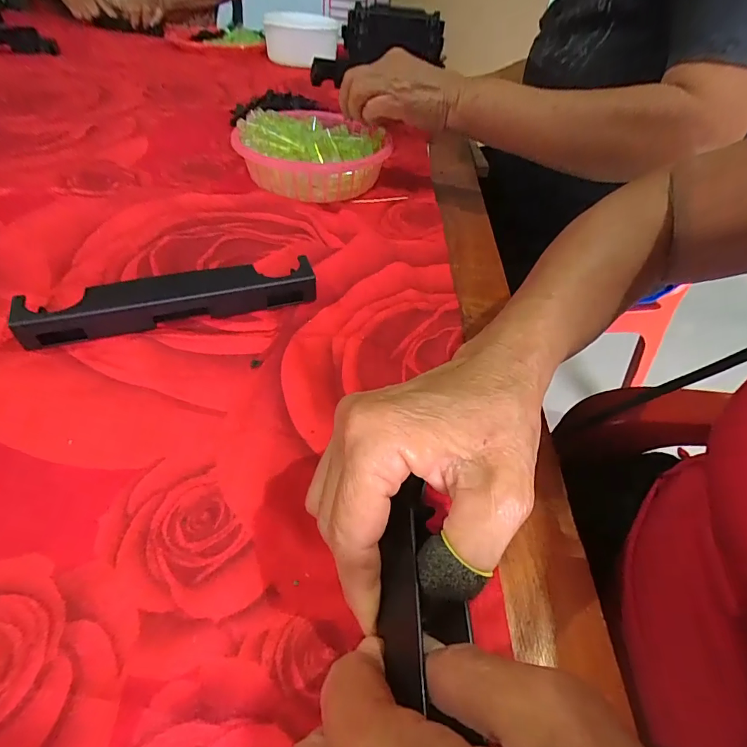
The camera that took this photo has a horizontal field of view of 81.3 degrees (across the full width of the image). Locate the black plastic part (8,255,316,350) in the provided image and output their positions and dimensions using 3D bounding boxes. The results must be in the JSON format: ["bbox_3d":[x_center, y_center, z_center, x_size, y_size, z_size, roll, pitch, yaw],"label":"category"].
[{"bbox_3d":[-0.138,-0.053,0.308,0.189,0.026,0.026,-12,49,-18],"label":"black plastic part"}]

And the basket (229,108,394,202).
[{"bbox_3d":[-0.070,-0.246,0.484,0.163,0.059,0.152,-12,49,-18],"label":"basket"}]

